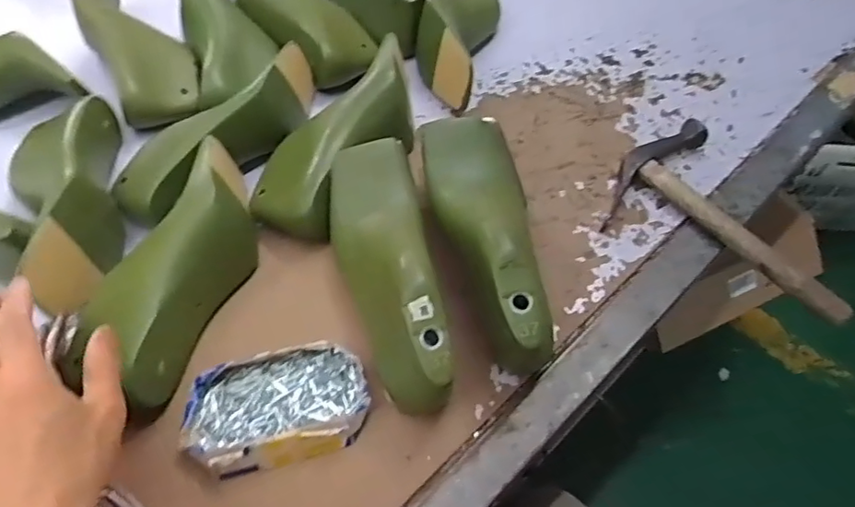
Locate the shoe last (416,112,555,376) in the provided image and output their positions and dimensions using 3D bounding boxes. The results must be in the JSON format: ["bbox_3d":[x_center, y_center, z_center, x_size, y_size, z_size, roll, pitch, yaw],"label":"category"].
[{"bbox_3d":[0.052,-0.008,0.477,0.080,0.096,0.217,-7,47,-6],"label":"shoe last"}]

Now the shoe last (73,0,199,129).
[{"bbox_3d":[-0.309,-0.227,0.608,0.089,0.065,0.212,-26,61,-17],"label":"shoe last"}]

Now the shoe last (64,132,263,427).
[{"bbox_3d":[-0.202,0.010,0.467,0.077,0.076,0.224,13,58,7],"label":"shoe last"}]

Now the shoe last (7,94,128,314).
[{"bbox_3d":[-0.314,-0.053,0.504,0.099,0.071,0.218,-23,61,-16],"label":"shoe last"}]

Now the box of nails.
[{"bbox_3d":[-0.113,0.116,0.432,0.132,0.030,0.081,-9,58,-7],"label":"box of nails"}]

